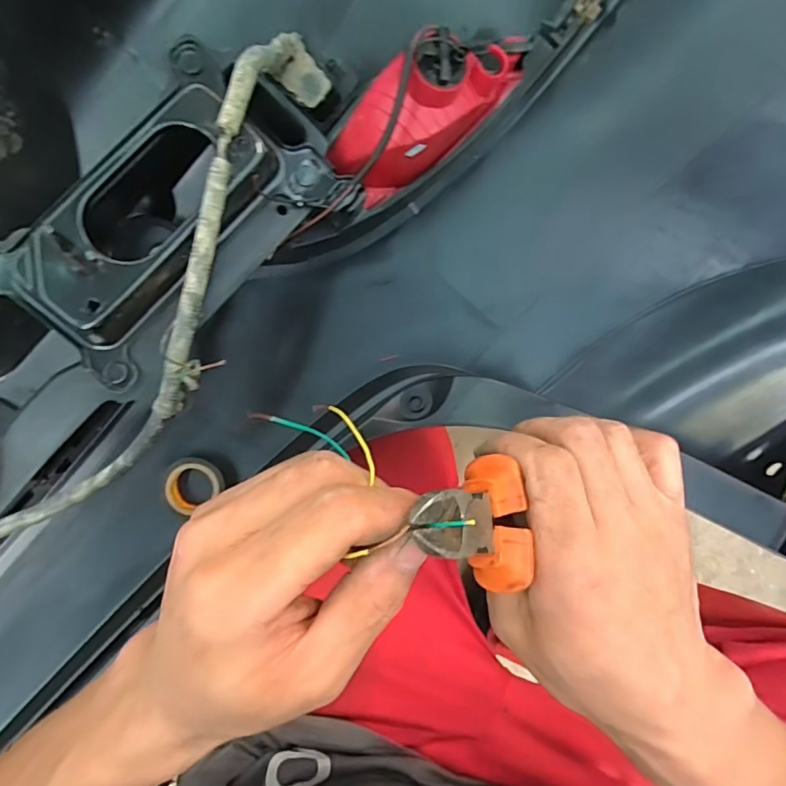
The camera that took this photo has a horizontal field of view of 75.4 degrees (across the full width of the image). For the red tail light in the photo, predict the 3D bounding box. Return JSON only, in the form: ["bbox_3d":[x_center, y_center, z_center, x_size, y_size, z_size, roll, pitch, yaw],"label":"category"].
[{"bbox_3d":[0.024,-0.209,0.373,0.146,0.095,0.060,-39,97,-7],"label":"red tail light"}]

